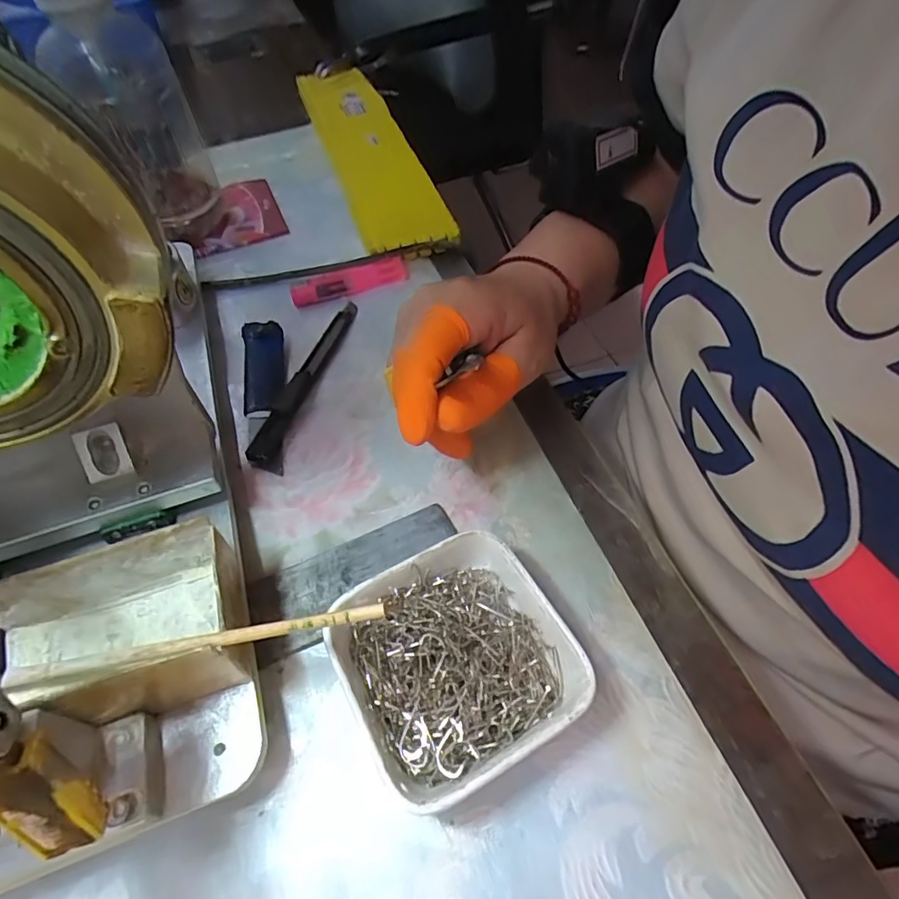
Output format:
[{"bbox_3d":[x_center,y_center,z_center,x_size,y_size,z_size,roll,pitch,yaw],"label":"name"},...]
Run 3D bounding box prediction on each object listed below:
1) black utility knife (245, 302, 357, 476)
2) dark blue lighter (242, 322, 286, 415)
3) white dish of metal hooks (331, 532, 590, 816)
[{"bbox_3d":[-0.082,-0.047,0.313,0.017,0.009,0.138,9,54,8],"label":"black utility knife"},{"bbox_3d":[-0.109,-0.048,0.315,0.024,0.010,0.073,-12,54,-8],"label":"dark blue lighter"},{"bbox_3d":[0.002,0.081,0.204,0.079,0.030,0.078,-26,57,-17],"label":"white dish of metal hooks"}]

